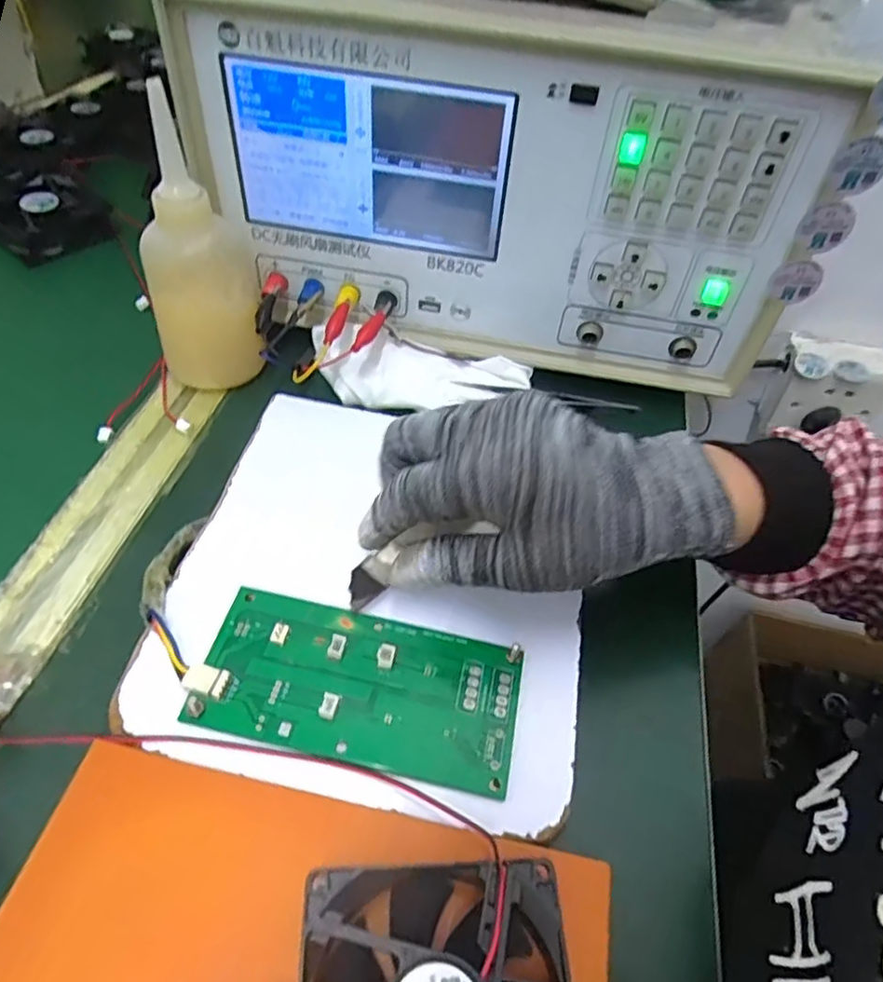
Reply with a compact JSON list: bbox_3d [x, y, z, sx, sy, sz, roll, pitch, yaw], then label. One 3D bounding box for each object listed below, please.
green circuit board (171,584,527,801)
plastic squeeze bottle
[{"bbox_3d":[-0.035,0.081,0.270,0.133,0.010,0.064,12,50,6],"label":"green circuit board"},{"bbox_3d":[-0.145,-0.136,0.372,0.063,0.149,0.062,-12,52,-13],"label":"plastic squeeze bottle"}]

